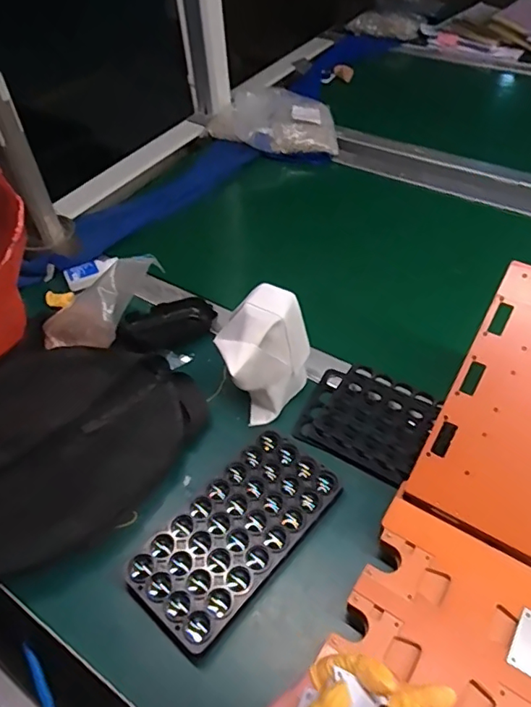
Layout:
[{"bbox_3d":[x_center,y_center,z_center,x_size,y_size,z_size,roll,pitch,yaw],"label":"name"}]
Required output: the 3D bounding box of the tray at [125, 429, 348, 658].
[{"bbox_3d":[-0.025,0.163,0.477,0.101,0.026,0.194,32,58,28],"label":"tray"}]

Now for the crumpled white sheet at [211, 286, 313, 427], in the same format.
[{"bbox_3d":[-0.004,0.001,0.549,0.102,0.119,0.080,-30,53,-21],"label":"crumpled white sheet"}]

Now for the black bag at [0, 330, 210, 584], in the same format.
[{"bbox_3d":[-0.235,0.091,0.536,0.251,0.055,0.296,31,57,27],"label":"black bag"}]

